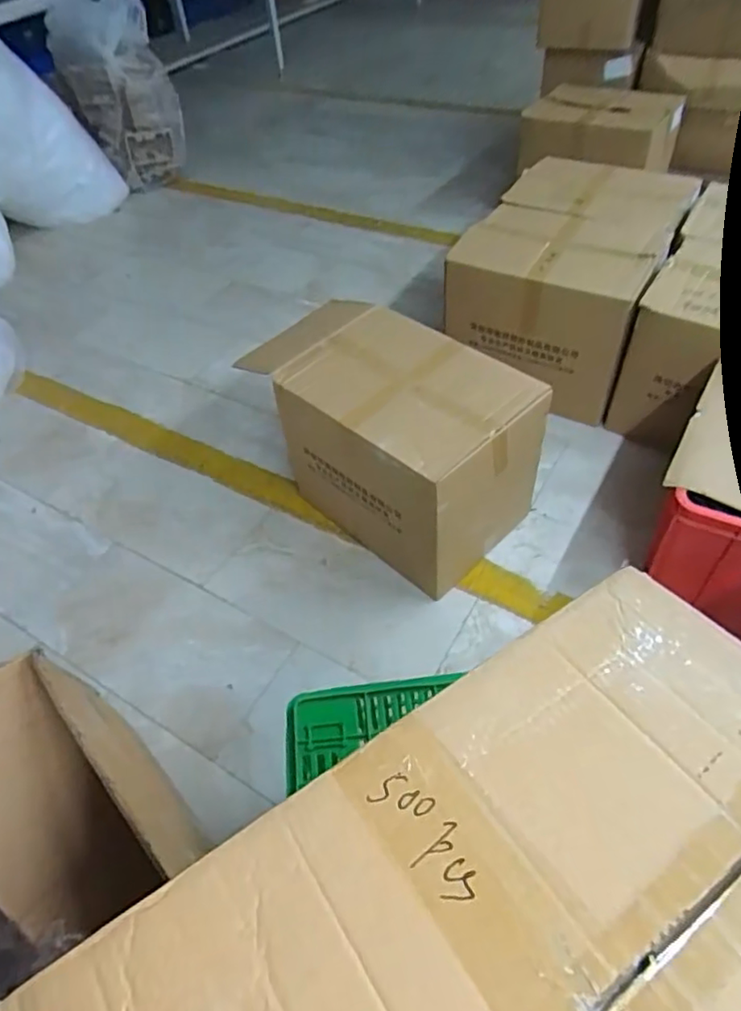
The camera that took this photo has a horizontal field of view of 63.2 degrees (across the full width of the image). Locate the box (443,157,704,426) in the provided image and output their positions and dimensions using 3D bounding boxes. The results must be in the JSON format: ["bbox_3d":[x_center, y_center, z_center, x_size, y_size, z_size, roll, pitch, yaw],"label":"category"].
[{"bbox_3d":[0.570,-0.668,1.743,0.497,0.369,0.628,24,56,21],"label":"box"}]

